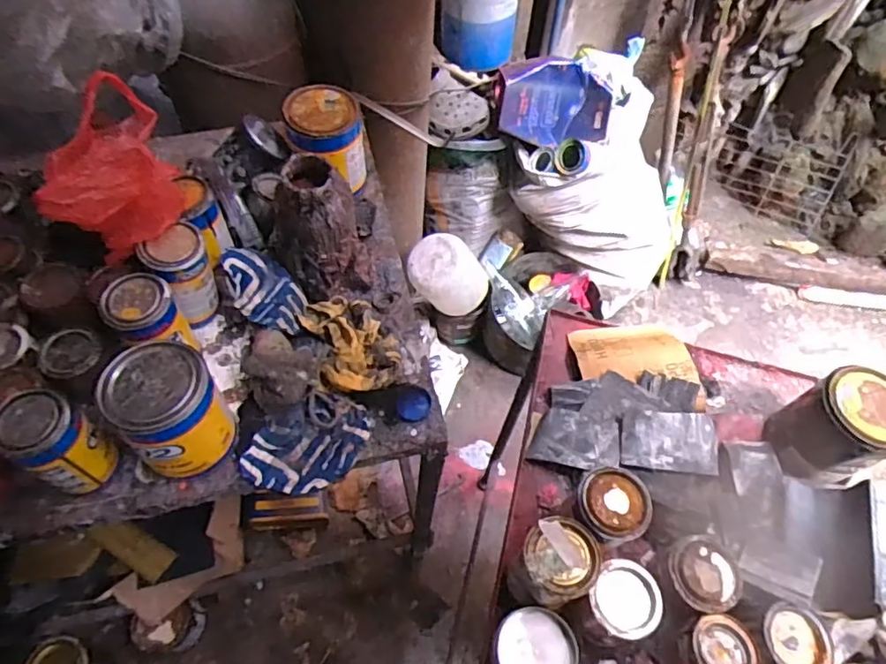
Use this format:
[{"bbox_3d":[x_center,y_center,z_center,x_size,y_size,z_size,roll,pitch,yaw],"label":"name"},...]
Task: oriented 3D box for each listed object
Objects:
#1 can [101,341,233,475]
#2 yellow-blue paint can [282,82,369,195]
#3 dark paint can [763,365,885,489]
[{"bbox_3d":[-0.292,0.086,0.644,0.107,0.123,0.107,-28,63,-18],"label":"can"},{"bbox_3d":[-0.167,-0.273,0.859,0.103,0.117,0.103,1,59,-1],"label":"yellow-blue paint can"},{"bbox_3d":[0.469,0.112,0.703,0.110,0.107,0.109,-23,62,-15],"label":"dark paint can"}]

